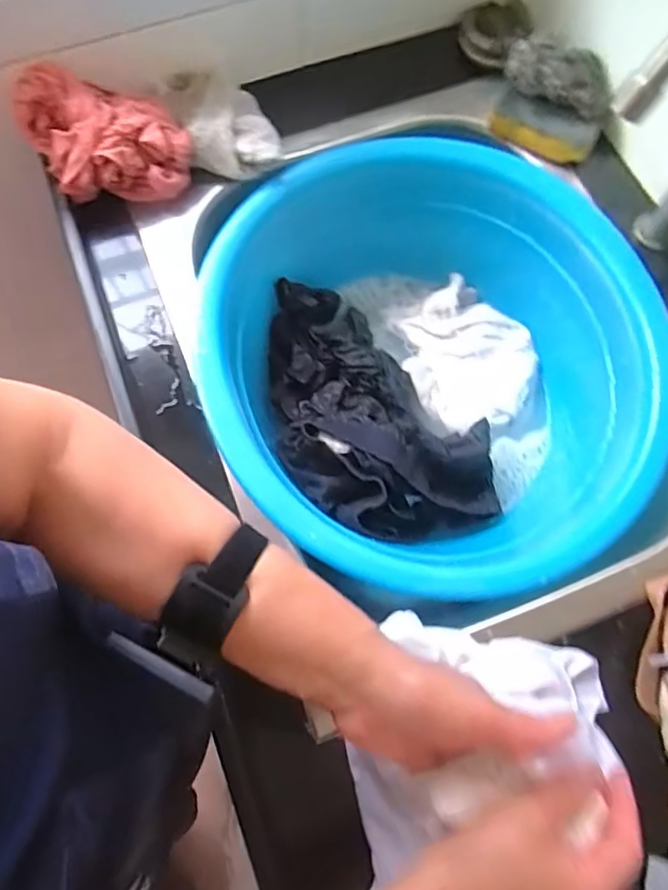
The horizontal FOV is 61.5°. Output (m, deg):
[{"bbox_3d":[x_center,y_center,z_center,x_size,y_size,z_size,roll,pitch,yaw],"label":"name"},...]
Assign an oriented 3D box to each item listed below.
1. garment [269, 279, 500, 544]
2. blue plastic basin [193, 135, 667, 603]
[{"bbox_3d":[0.027,-0.025,0.617,0.184,0.090,0.323,-40,77,-12],"label":"garment"},{"bbox_3d":[0.099,-0.084,0.596,0.416,0.169,0.417,0,72,-1],"label":"blue plastic basin"}]

